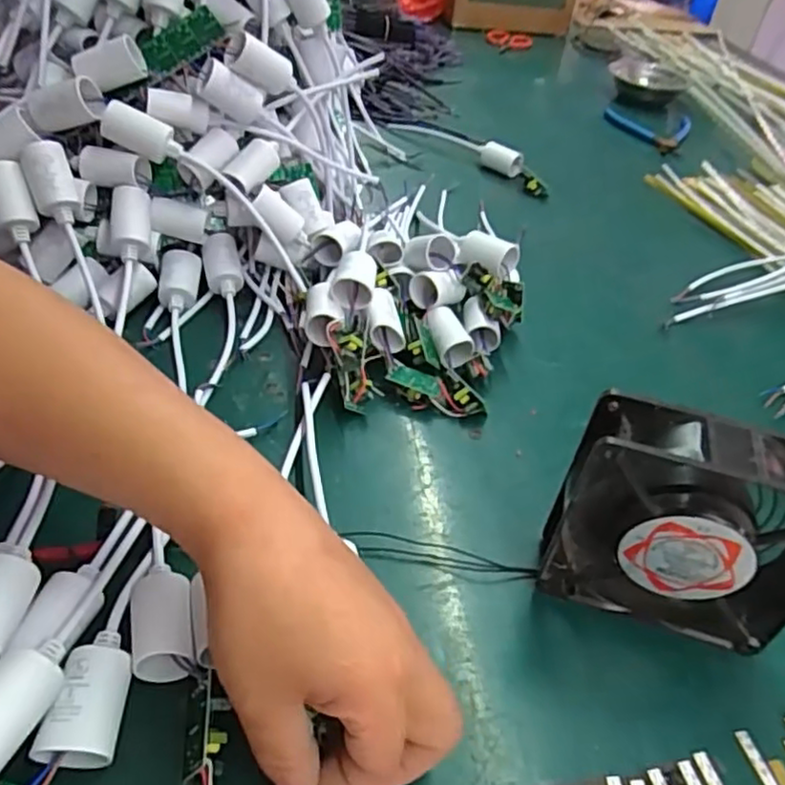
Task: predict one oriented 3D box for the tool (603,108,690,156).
[{"bbox_3d":[0.376,-0.369,0.938,0.100,0.018,0.150,-9,43,-16],"label":"tool"}]

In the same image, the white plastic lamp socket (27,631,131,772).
[{"bbox_3d":[-0.129,0.131,0.289,0.030,0.027,0.051,4,41,-5],"label":"white plastic lamp socket"}]

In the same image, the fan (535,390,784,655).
[{"bbox_3d":[0.145,0.069,0.332,0.121,0.121,0.037,15,42,8],"label":"fan"}]

